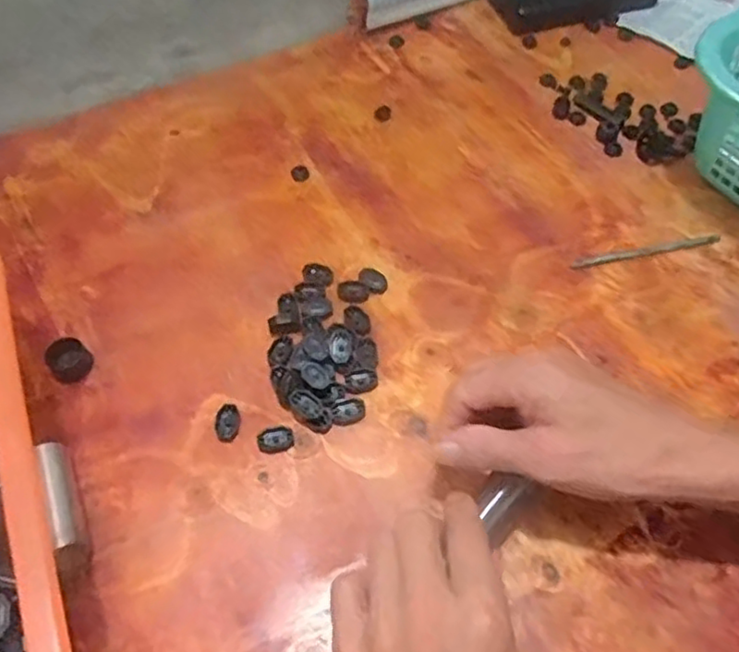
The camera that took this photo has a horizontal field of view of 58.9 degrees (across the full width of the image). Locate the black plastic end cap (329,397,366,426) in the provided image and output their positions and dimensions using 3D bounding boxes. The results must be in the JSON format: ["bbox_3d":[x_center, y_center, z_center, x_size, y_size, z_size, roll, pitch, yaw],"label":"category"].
[{"bbox_3d":[-0.014,0.053,0.412,0.022,0.005,0.016,-7,58,-5],"label":"black plastic end cap"}]

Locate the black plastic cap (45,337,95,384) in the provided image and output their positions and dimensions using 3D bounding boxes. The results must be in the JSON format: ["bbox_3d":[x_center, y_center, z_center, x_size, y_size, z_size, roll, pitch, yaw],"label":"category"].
[{"bbox_3d":[-0.196,0.022,0.427,0.025,0.016,0.025,-39,66,-22],"label":"black plastic cap"}]

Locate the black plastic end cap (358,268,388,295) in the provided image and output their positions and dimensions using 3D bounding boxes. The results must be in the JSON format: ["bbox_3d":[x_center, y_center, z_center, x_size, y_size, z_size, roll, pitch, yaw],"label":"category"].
[{"bbox_3d":[0.003,-0.033,0.466,0.022,0.008,0.017,36,64,20],"label":"black plastic end cap"}]

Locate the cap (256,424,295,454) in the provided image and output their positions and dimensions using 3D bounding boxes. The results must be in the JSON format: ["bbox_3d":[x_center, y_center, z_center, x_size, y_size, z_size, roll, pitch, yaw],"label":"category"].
[{"bbox_3d":[-0.057,0.070,0.401,0.022,0.004,0.015,-17,60,-11],"label":"cap"}]

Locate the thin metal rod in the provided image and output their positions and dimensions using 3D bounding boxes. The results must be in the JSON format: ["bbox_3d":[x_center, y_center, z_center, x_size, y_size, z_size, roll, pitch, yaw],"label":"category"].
[{"bbox_3d":[0.204,-0.055,0.483,0.113,0.006,0.007,-9,59,-7],"label":"thin metal rod"}]

